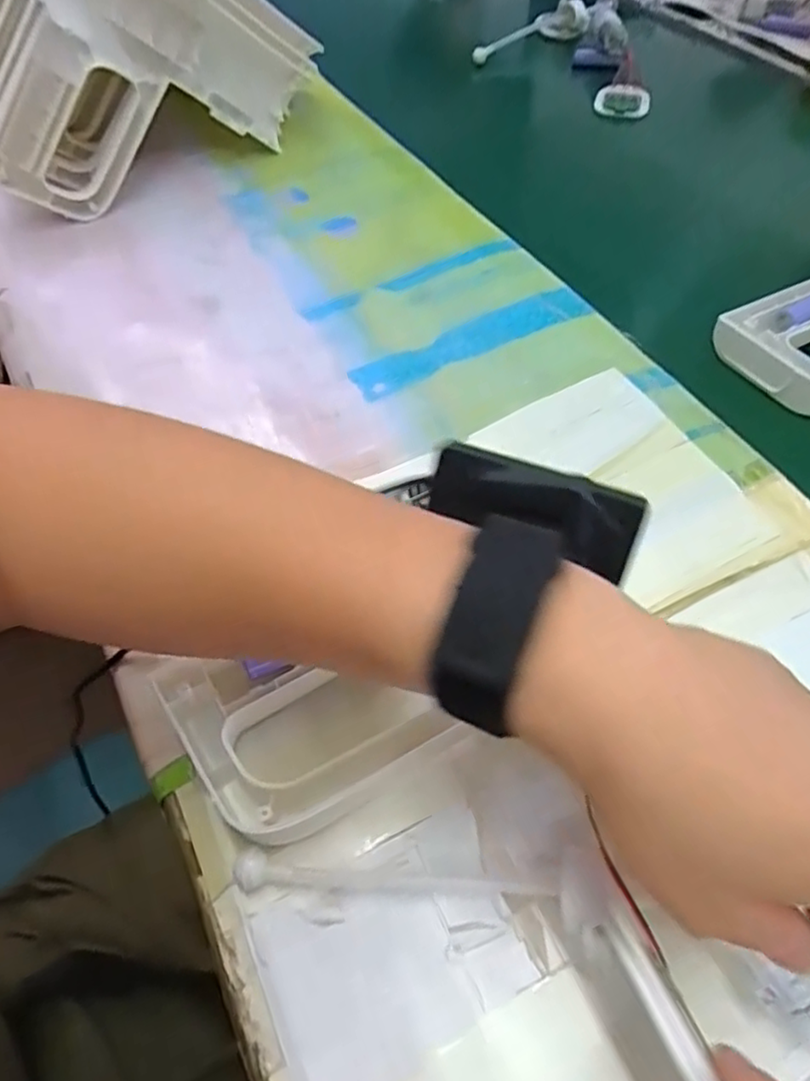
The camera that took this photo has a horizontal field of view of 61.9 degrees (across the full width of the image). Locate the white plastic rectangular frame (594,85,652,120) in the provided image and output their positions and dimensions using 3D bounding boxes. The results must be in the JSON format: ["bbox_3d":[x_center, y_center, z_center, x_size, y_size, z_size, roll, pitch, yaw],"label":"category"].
[{"bbox_3d":[0.209,-0.419,0.647,0.054,0.020,0.032,1,55,3],"label":"white plastic rectangular frame"}]

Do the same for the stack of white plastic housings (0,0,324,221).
[{"bbox_3d":[-0.285,-0.463,0.578,0.266,0.175,0.370,-32,60,-18],"label":"stack of white plastic housings"}]

